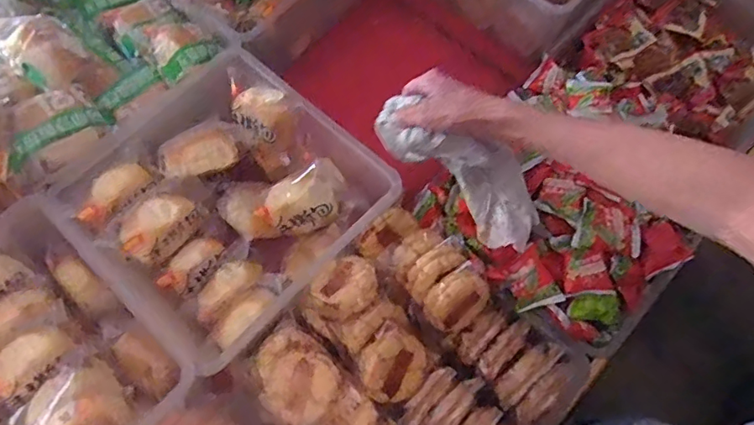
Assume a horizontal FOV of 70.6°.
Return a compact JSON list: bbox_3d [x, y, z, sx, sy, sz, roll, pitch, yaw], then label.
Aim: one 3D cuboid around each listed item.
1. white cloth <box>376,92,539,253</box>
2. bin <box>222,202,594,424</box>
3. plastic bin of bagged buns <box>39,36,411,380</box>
[{"bbox_3d":[0.089,-0.048,0.572,0.205,0.077,0.073,39,73,-1],"label":"white cloth"},{"bbox_3d":[0.036,0.176,0.571,0.286,0.120,0.286,40,74,16],"label":"bin"},{"bbox_3d":[-0.176,-0.011,0.639,0.300,0.098,0.298,41,74,16],"label":"plastic bin of bagged buns"}]

